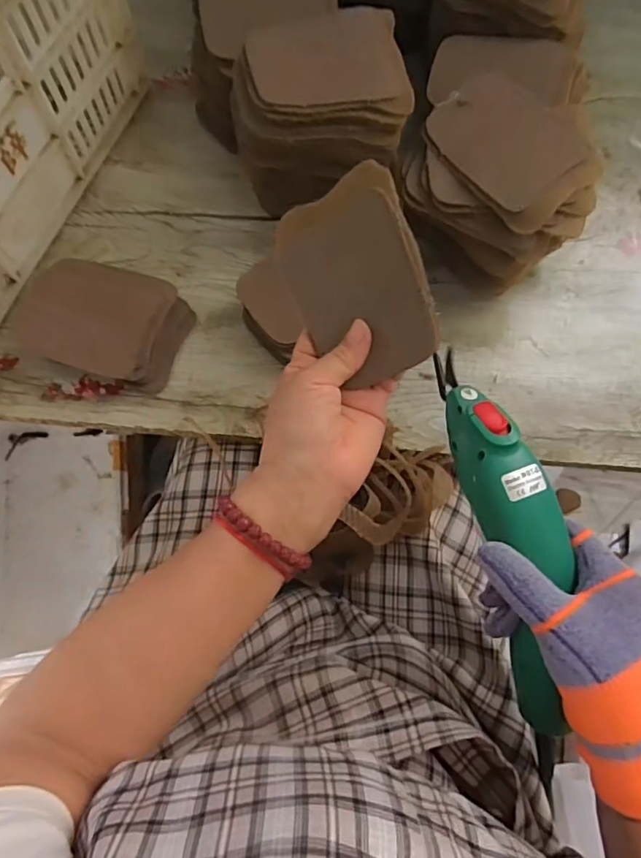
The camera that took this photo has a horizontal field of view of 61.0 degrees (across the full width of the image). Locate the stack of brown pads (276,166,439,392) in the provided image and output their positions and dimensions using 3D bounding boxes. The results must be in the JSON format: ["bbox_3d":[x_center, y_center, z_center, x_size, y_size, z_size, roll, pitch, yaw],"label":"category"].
[{"bbox_3d":[0.023,-0.092,0.348,0.087,0.006,0.121,-21,95,28],"label":"stack of brown pads"}]

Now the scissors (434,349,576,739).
[{"bbox_3d":[0.117,0.066,0.323,0.043,0.045,0.225,-15,91,-5],"label":"scissors"}]

